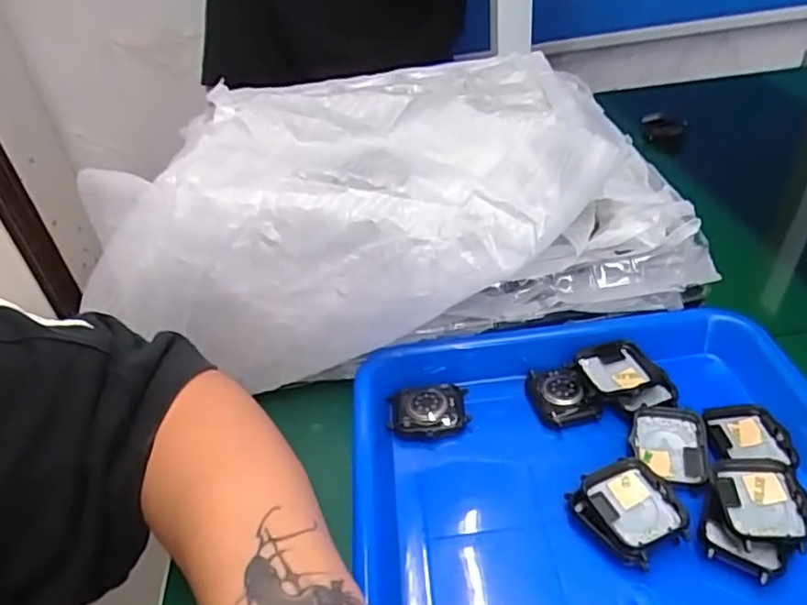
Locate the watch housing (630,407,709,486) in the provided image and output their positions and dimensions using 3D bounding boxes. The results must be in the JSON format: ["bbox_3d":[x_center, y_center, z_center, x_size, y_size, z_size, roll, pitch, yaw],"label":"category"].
[{"bbox_3d":[0.142,0.077,0.328,0.037,0.018,0.039,5,39,16],"label":"watch housing"}]

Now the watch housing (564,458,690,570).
[{"bbox_3d":[0.110,0.099,0.295,0.041,0.010,0.046,-19,39,-15],"label":"watch housing"}]

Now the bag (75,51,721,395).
[{"bbox_3d":[-0.007,-0.052,0.380,0.352,0.137,0.115,-9,38,-2],"label":"bag"}]

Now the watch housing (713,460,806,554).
[{"bbox_3d":[0.171,0.096,0.292,0.036,0.008,0.043,1,39,11],"label":"watch housing"}]

